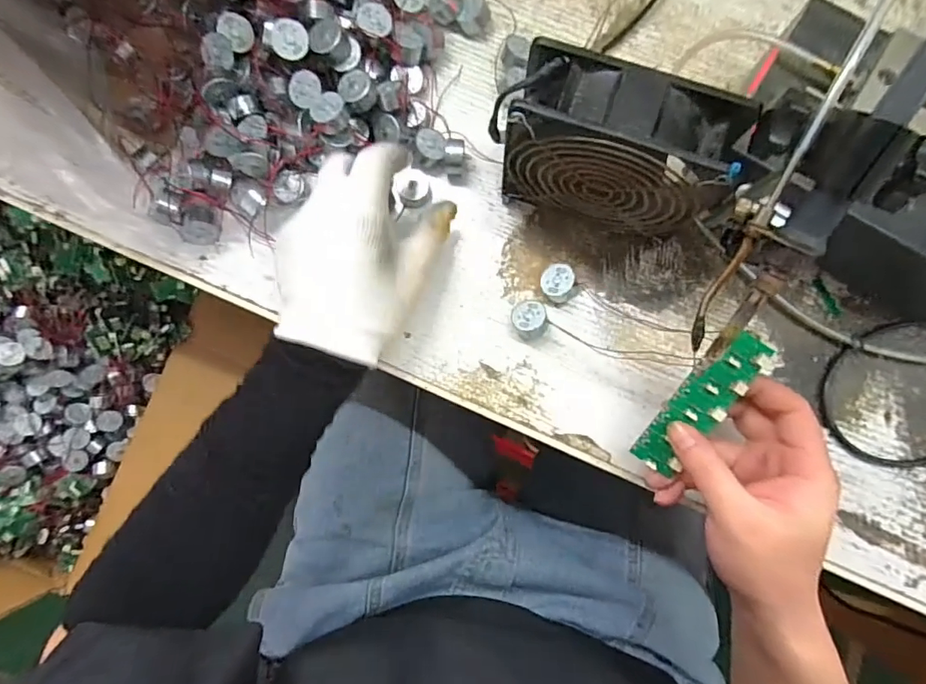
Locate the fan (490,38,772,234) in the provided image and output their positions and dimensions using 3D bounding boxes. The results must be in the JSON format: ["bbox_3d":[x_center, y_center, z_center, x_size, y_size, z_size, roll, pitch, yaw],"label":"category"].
[{"bbox_3d":[0.084,-0.108,0.308,0.126,0.121,0.051,17,86,3],"label":"fan"}]

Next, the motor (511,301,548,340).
[{"bbox_3d":[0.046,-0.015,0.351,0.023,0.019,0.026,3,85,3],"label":"motor"}]

